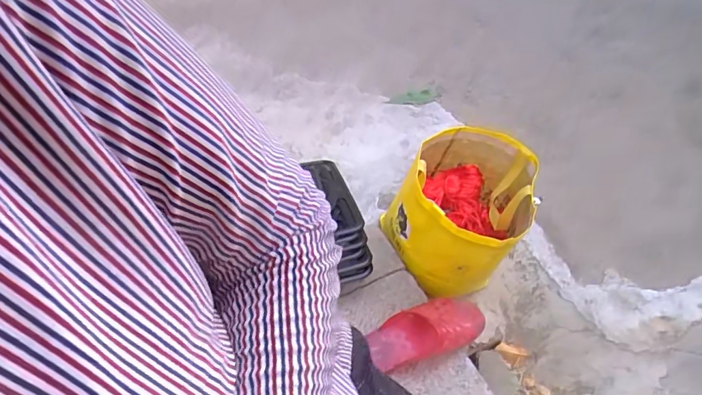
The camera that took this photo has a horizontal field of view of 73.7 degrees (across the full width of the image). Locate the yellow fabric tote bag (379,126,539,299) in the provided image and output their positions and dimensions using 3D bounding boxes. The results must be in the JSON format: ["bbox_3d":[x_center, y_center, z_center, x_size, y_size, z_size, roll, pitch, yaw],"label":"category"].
[{"bbox_3d":[0.195,0.027,0.868,0.234,0.213,0.243,12,48,10],"label":"yellow fabric tote bag"}]

